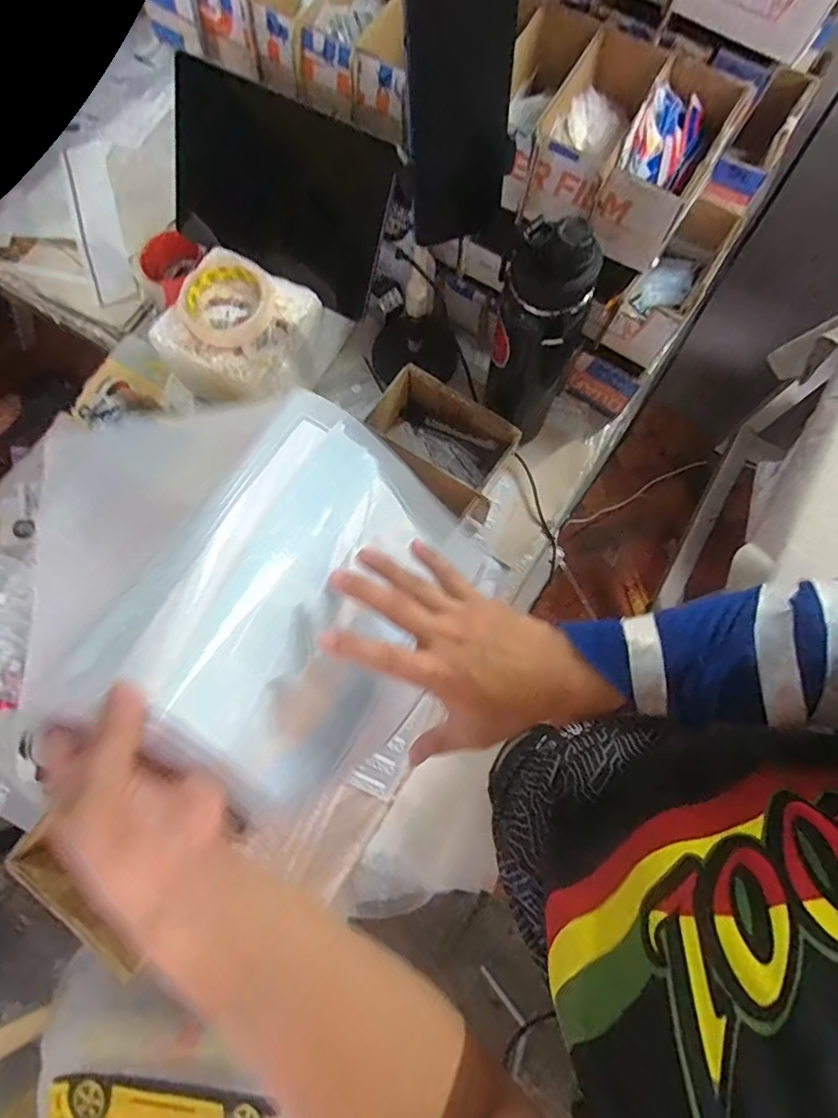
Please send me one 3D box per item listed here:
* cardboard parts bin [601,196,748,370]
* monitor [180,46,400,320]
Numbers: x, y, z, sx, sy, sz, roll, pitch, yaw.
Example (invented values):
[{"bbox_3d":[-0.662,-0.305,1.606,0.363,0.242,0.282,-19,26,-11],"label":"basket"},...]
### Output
[{"bbox_3d":[0.273,-0.299,0.557,0.064,0.083,0.184,32,78,8],"label":"cardboard parts bin"},{"bbox_3d":[-0.151,-0.387,0.563,0.230,0.185,0.018,22,56,-3],"label":"monitor"}]

